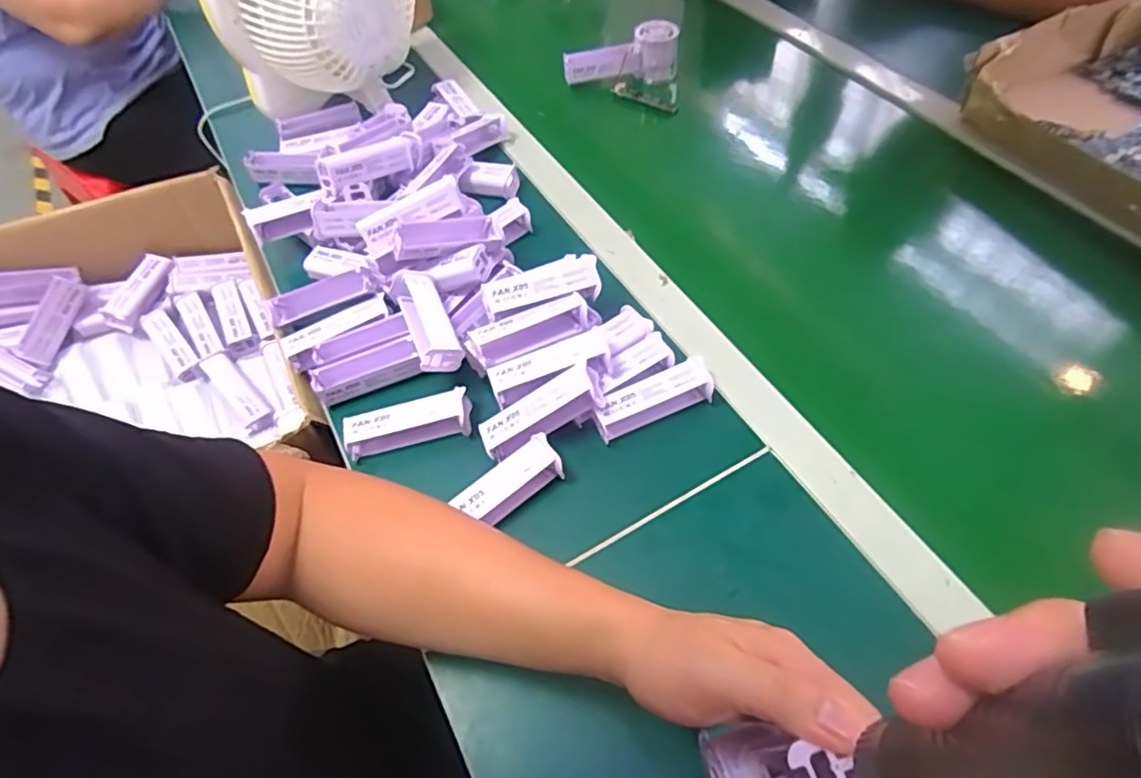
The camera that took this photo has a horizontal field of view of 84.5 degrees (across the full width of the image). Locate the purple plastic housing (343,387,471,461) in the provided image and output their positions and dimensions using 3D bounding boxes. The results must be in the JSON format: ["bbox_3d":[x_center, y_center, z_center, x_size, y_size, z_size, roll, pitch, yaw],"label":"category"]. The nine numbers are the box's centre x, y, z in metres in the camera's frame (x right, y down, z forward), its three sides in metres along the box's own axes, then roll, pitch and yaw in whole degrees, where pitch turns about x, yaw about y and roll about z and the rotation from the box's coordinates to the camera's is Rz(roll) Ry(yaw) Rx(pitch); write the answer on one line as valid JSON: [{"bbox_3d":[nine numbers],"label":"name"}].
[{"bbox_3d":[-0.135,0.027,0.519,0.103,0.028,0.035,-15,55,-7],"label":"purple plastic housing"}]

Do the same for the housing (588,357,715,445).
[{"bbox_3d":[0.066,0.009,0.516,0.098,0.032,0.030,-22,56,-12],"label":"housing"}]

